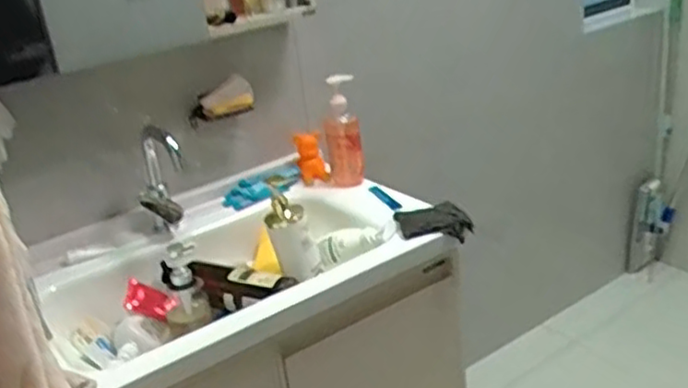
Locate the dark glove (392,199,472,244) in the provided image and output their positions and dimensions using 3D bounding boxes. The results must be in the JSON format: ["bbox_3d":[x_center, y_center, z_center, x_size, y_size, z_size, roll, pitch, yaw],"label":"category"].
[{"bbox_3d":[0.163,0.048,1.283,0.139,0.050,0.087,-6,24,5],"label":"dark glove"}]

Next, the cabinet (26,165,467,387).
[{"bbox_3d":[-0.204,0.311,1.355,0.747,0.539,0.522,-21,27,-28],"label":"cabinet"}]

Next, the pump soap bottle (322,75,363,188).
[{"bbox_3d":[-0.005,-0.129,1.504,0.084,0.249,0.101,-7,24,1],"label":"pump soap bottle"}]

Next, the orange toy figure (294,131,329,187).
[{"bbox_3d":[-0.074,-0.080,1.578,0.057,0.120,0.043,-13,-10,-15],"label":"orange toy figure"}]

